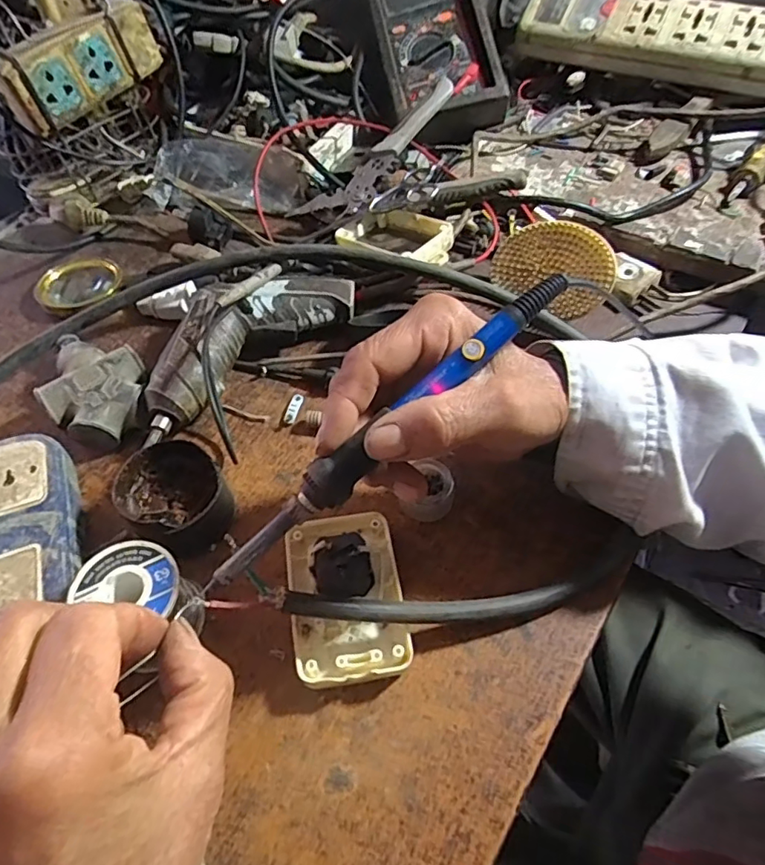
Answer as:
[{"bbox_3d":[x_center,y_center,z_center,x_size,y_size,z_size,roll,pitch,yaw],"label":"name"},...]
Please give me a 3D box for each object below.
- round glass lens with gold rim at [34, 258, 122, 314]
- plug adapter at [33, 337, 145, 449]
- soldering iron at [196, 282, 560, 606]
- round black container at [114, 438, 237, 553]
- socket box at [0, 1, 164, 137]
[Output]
[{"bbox_3d":[-0.257,-0.128,0.465,0.060,0.014,0.070,33,63,22],"label":"round glass lens with gold rim"},{"bbox_3d":[-0.206,-0.032,0.383,0.089,0.025,0.069,16,58,13],"label":"plug adapter"},{"bbox_3d":[0.003,-0.003,0.237,0.206,0.023,0.017,-42,62,-2],"label":"soldering iron"},{"bbox_3d":[-0.122,0.036,0.331,0.059,0.038,0.058,-1,56,2],"label":"round black container"},{"bbox_3d":[-0.258,-0.316,0.468,0.038,0.056,0.139,35,64,23],"label":"socket box"}]

